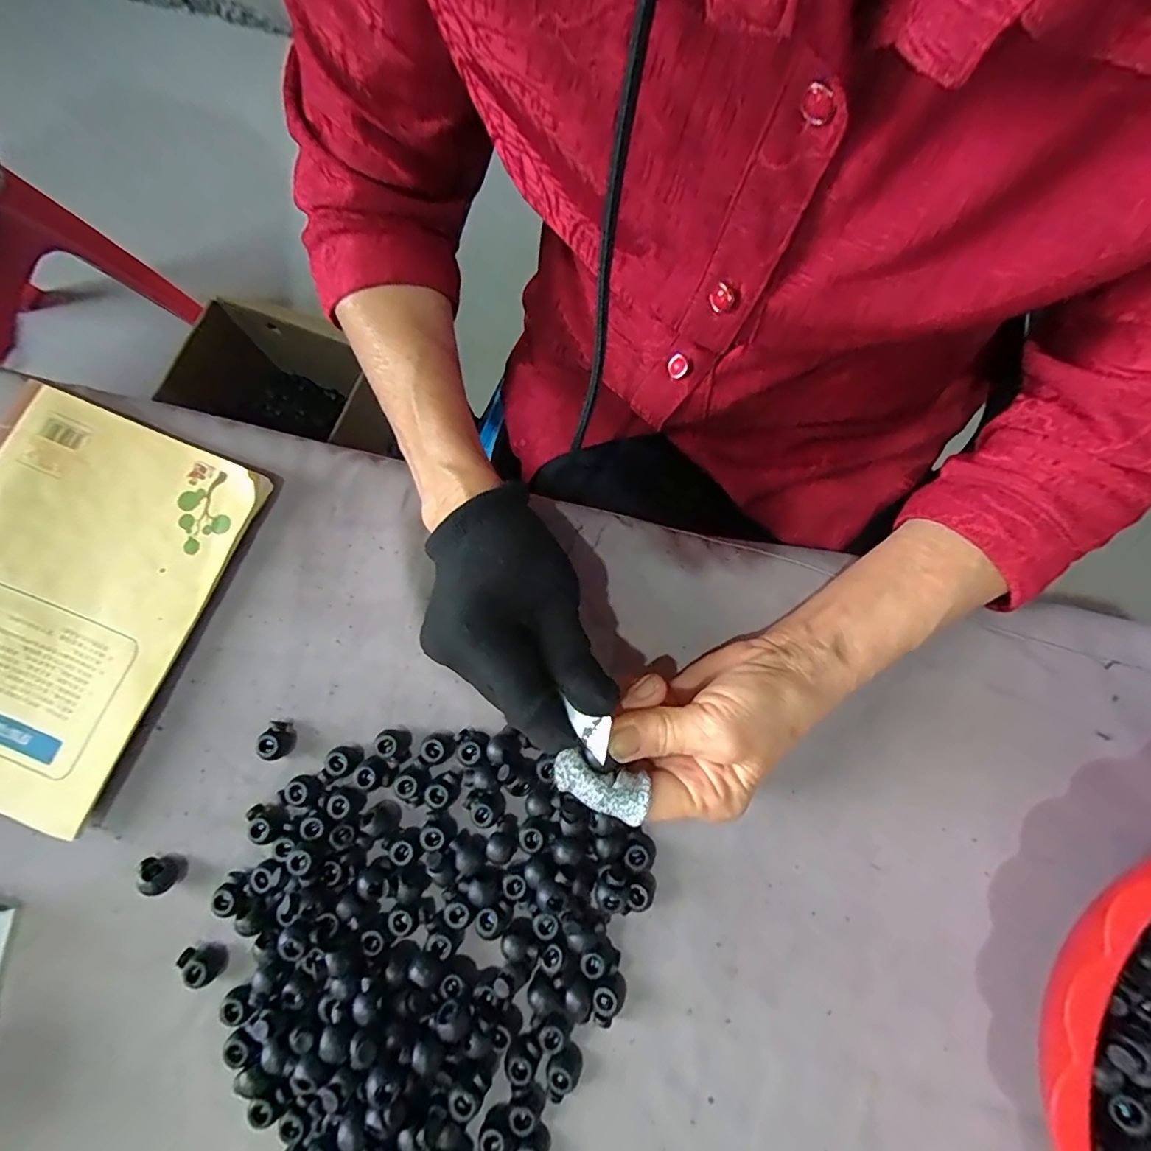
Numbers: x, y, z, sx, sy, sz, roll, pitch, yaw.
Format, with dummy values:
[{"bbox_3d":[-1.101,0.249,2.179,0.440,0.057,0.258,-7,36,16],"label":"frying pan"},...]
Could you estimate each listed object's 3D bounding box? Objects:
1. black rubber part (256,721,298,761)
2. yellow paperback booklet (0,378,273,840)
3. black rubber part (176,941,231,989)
[{"bbox_3d":[-0.157,0.087,0.287,0.016,0.010,0.019,23,81,4],"label":"black rubber part"},{"bbox_3d":[-0.276,0.014,0.289,0.140,0.011,0.206,24,81,-2],"label":"yellow paperback booklet"},{"bbox_3d":[-0.184,0.191,0.269,0.015,0.012,0.019,-34,82,-6],"label":"black rubber part"}]

